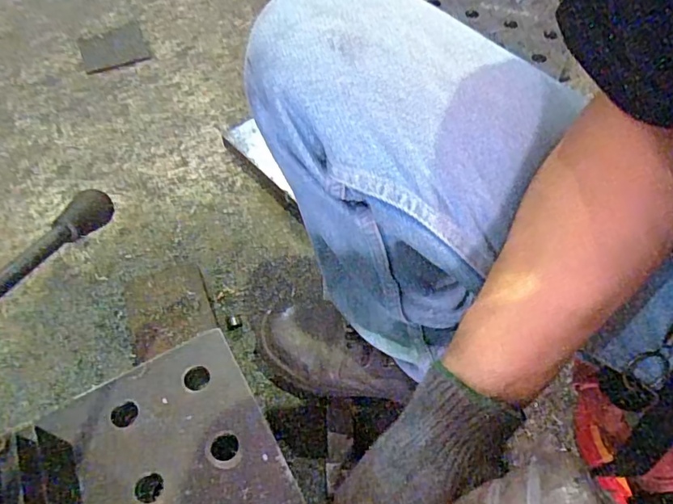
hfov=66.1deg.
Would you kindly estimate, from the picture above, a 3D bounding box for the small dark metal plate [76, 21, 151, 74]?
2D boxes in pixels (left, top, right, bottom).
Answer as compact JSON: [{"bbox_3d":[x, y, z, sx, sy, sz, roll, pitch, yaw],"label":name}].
[{"bbox_3d":[-0.434,-0.399,1.002,0.120,0.007,0.142,-21,60,-13],"label":"small dark metal plate"}]

